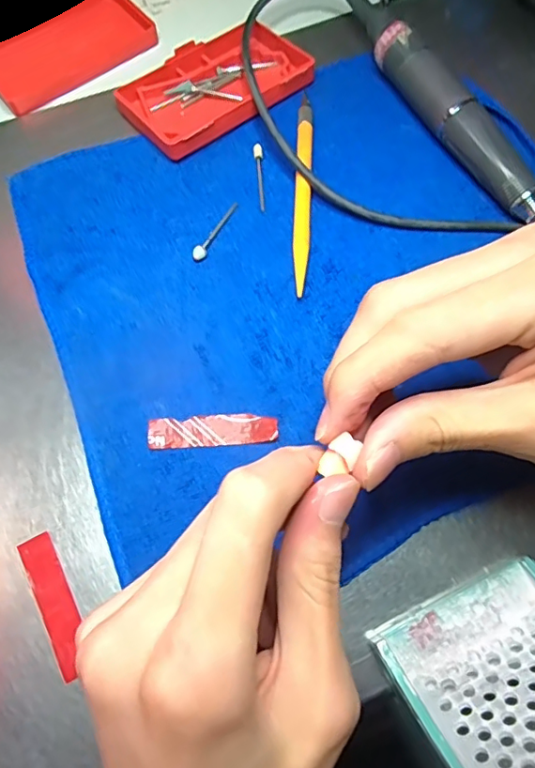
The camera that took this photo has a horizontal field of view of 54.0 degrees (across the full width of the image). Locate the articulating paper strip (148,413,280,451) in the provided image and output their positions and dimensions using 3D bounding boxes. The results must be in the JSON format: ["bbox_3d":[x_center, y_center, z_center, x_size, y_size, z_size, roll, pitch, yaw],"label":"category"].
[{"bbox_3d":[-0.025,0.021,0.241,0.058,0.004,0.015,-4,68,-1],"label":"articulating paper strip"}]

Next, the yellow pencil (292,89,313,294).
[{"bbox_3d":[0.020,-0.107,0.289,0.009,0.006,0.134,2,68,2],"label":"yellow pencil"}]

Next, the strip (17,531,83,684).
[{"bbox_3d":[-0.088,0.090,0.218,0.014,0.004,0.058,-27,70,-9],"label":"strip"}]

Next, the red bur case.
[{"bbox_3d":[-0.031,-0.181,0.317,0.109,0.014,0.068,-38,72,-13],"label":"red bur case"}]

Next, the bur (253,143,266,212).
[{"bbox_3d":[-0.004,-0.118,0.295,0.005,0.004,0.047,-4,68,0],"label":"bur"}]

